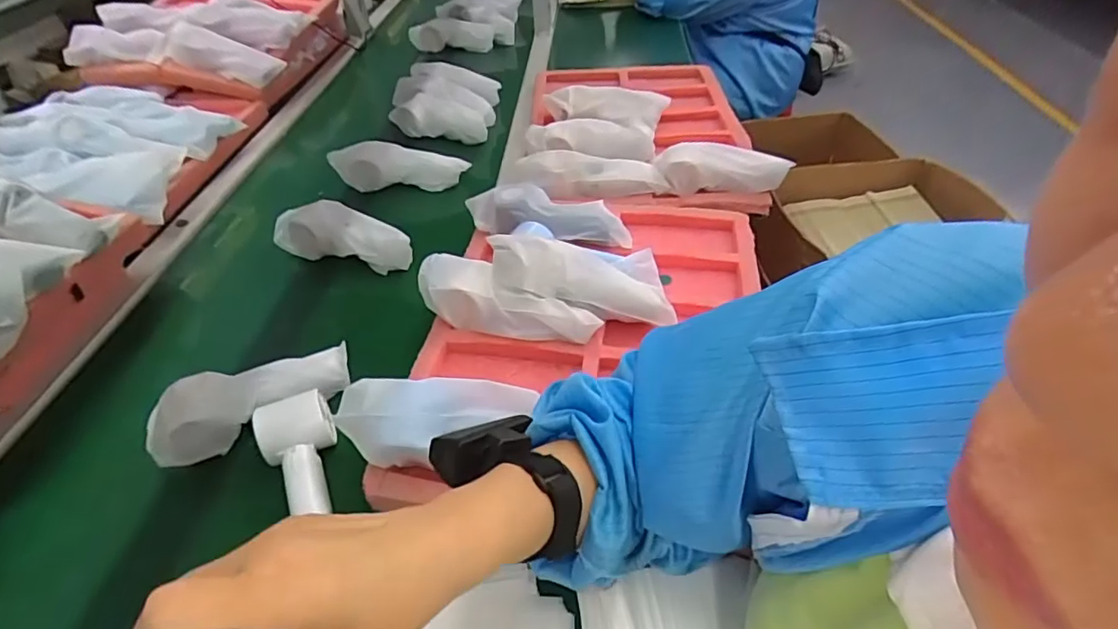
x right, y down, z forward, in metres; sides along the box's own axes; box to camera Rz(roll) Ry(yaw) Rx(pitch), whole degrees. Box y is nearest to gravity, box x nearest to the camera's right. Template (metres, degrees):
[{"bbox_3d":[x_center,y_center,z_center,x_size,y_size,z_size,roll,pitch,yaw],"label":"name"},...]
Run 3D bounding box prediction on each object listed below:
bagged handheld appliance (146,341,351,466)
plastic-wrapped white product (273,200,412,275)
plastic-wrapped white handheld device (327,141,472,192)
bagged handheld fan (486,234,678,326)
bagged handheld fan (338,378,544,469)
[{"bbox_3d":[-0.286,0.076,0.527,0.188,0.058,0.050,-23,45,-21],"label":"bagged handheld appliance"},{"bbox_3d":[-0.277,-0.098,0.714,0.189,0.057,0.052,15,44,19],"label":"plastic-wrapped white product"},{"bbox_3d":[-0.235,-0.217,0.831,0.190,0.065,0.031,-2,41,0],"label":"plastic-wrapped white handheld device"},{"bbox_3d":[0.022,-0.040,0.576,0.184,0.054,0.067,13,42,-3],"label":"bagged handheld fan"},{"bbox_3d":[-0.102,0.087,0.461,0.156,0.052,0.055,1,42,4],"label":"bagged handheld fan"}]

